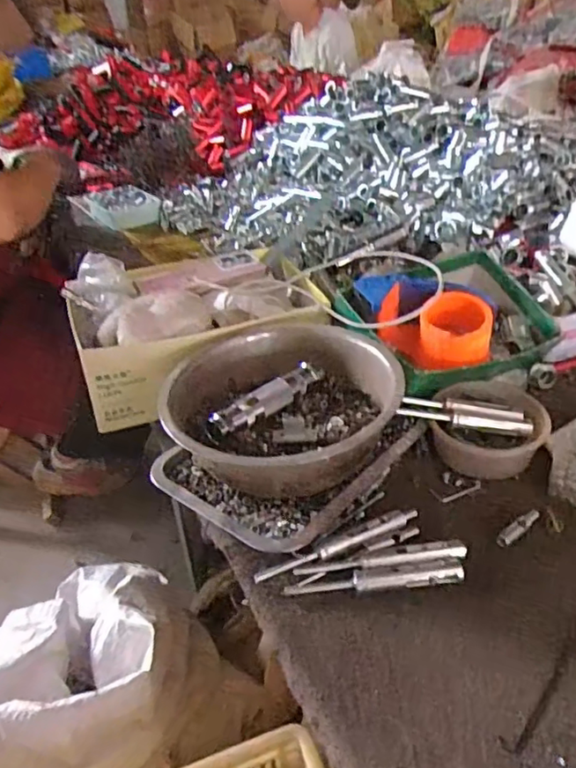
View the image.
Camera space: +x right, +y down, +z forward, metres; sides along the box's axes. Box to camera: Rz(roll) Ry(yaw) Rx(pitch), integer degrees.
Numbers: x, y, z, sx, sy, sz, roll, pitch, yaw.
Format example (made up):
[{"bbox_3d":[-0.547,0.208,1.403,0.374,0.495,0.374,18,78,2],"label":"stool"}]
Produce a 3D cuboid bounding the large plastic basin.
[{"bbox_3d":[-0.004,0.028,0.570,0.219,0.084,0.200,7,36,17],"label":"large plastic basin"}]

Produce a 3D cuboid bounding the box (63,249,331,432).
[{"bbox_3d":[-0.108,-0.075,0.717,0.294,0.123,0.201,-11,35,-9],"label":"box"}]

